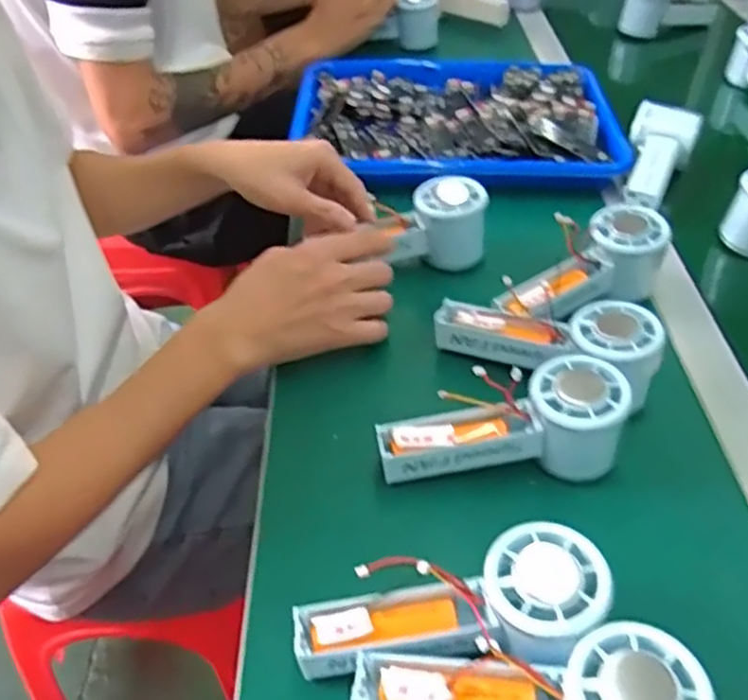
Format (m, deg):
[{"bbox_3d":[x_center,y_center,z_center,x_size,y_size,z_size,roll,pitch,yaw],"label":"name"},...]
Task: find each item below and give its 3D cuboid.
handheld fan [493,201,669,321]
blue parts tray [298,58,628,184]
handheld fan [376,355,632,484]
[{"bbox_3d":[0.161,-0.060,0.546,0.143,0.053,0.060,-29,49,-25],"label":"handheld fan"},{"bbox_3d":[0.086,-0.250,0.762,0.330,0.038,0.270,-2,43,2],"label":"blue parts tray"},{"bbox_3d":[0.077,0.044,0.442,0.147,0.053,0.057,-2,43,2],"label":"handheld fan"}]

